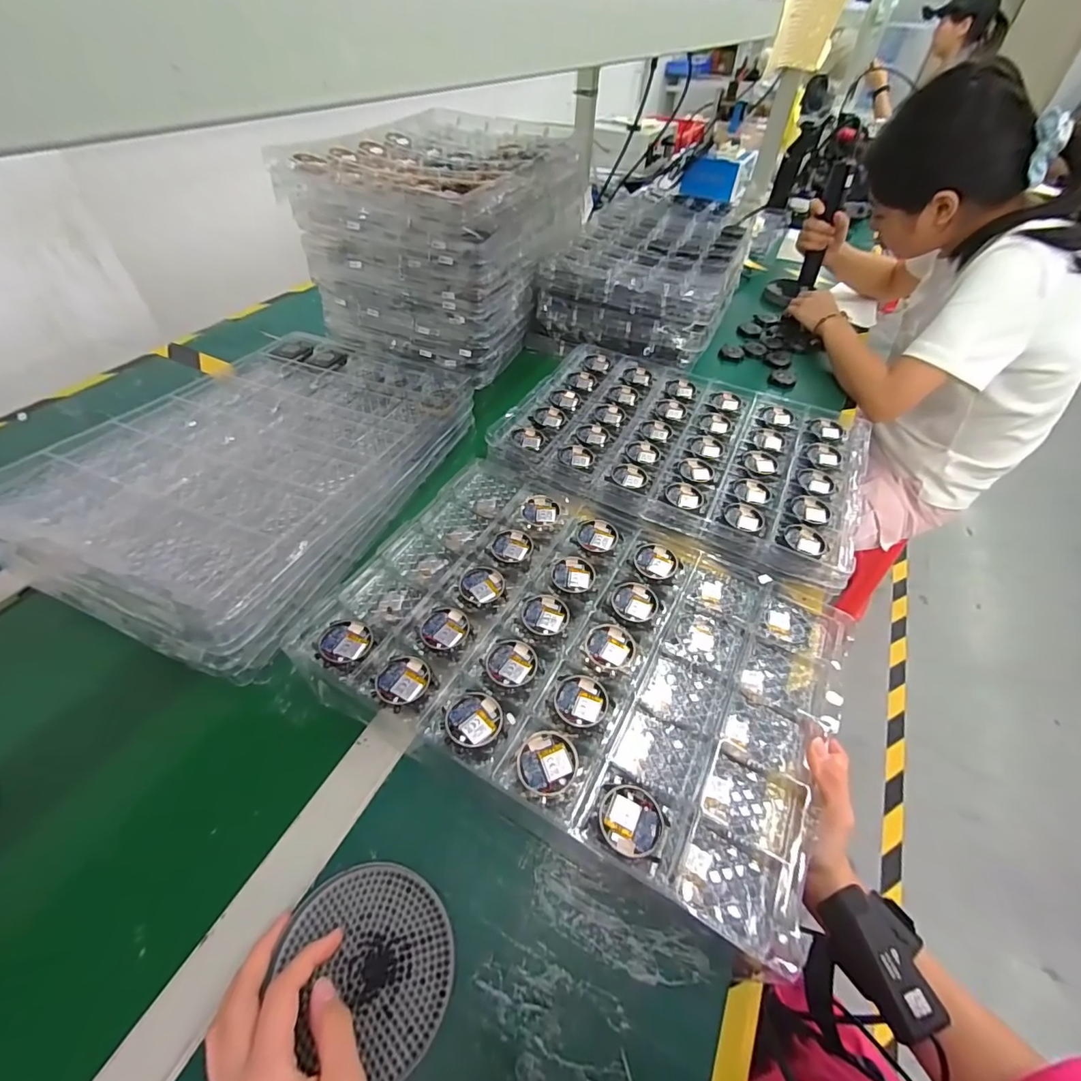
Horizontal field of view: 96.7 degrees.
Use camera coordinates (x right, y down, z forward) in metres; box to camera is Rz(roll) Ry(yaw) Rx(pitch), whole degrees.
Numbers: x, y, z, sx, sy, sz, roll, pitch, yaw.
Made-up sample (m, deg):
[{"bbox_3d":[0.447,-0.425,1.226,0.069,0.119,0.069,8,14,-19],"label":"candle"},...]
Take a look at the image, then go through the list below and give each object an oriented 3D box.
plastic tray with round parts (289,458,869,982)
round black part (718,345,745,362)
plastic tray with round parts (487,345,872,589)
[{"bbox_3d":[0.038,0.090,0.458,0.436,0.040,0.314,23,51,17],"label":"plastic tray with round parts"},{"bbox_3d":[0.356,-0.347,0.893,0.045,0.013,0.043,1,48,-1],"label":"round black part"},{"bbox_3d":[0.196,-0.145,0.644,0.438,0.022,0.325,24,52,18],"label":"plastic tray with round parts"}]

